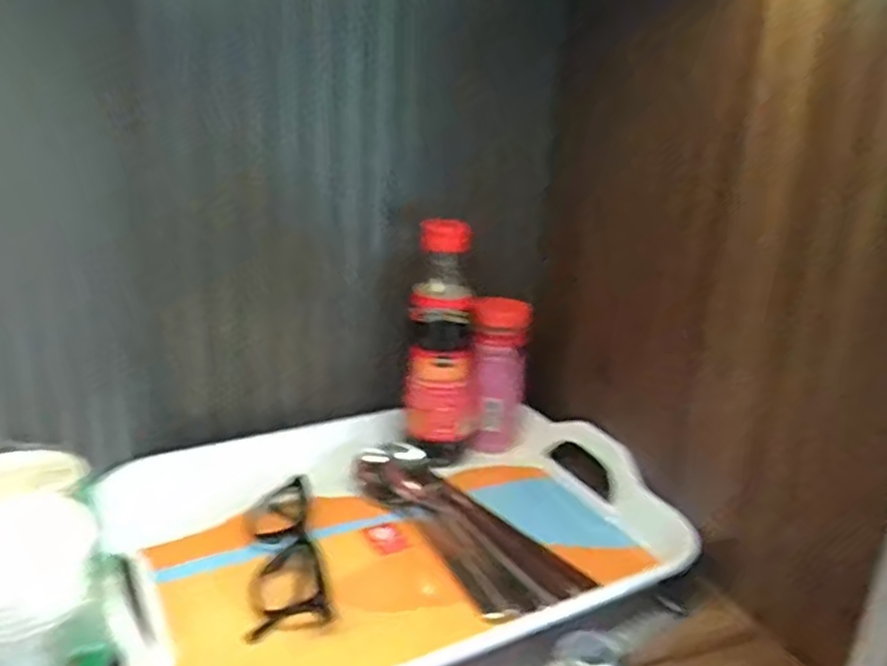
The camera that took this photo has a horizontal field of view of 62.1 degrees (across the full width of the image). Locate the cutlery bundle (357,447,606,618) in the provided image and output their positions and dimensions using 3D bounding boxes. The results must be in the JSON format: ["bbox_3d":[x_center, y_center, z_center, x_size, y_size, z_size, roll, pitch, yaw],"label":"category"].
[{"bbox_3d":[0.013,0.134,0.536,0.075,0.021,0.190,-12,25,-35],"label":"cutlery bundle"}]

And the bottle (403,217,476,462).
[{"bbox_3d":[0.000,0.013,0.610,0.062,0.196,0.056,4,20,1],"label":"bottle"}]

